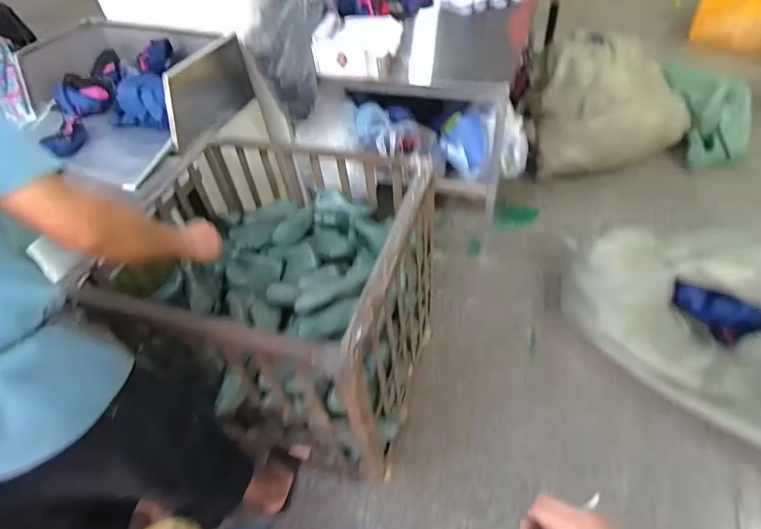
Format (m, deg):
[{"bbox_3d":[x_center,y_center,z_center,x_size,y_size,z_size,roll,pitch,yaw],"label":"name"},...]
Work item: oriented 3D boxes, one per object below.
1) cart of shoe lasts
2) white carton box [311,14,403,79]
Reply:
[{"bbox_3d":[-0.248,0.088,1.269,0.709,0.602,0.673,8,50,14],"label":"cart of shoe lasts"},{"bbox_3d":[-0.066,-0.763,1.560,0.278,0.144,0.231,3,49,9],"label":"white carton box"}]

